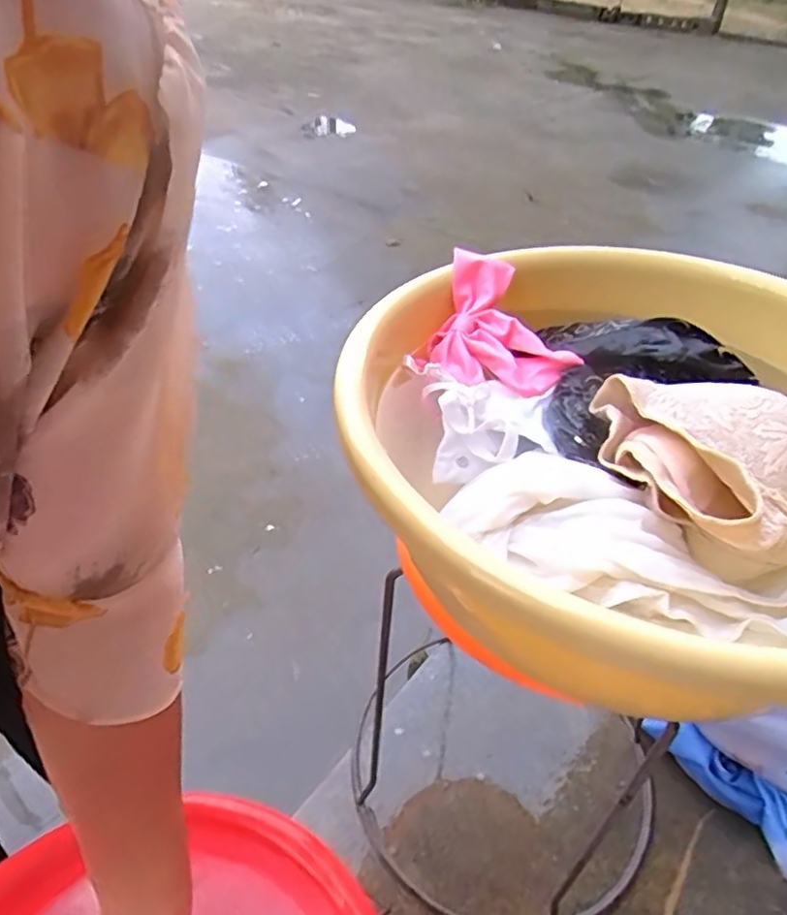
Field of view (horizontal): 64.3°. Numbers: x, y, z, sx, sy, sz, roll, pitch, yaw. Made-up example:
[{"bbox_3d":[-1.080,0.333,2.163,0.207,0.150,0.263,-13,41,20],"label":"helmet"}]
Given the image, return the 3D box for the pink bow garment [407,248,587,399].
[{"bbox_3d":[0.079,-0.096,0.446,0.107,0.050,0.100,20,44,18],"label":"pink bow garment"}]

